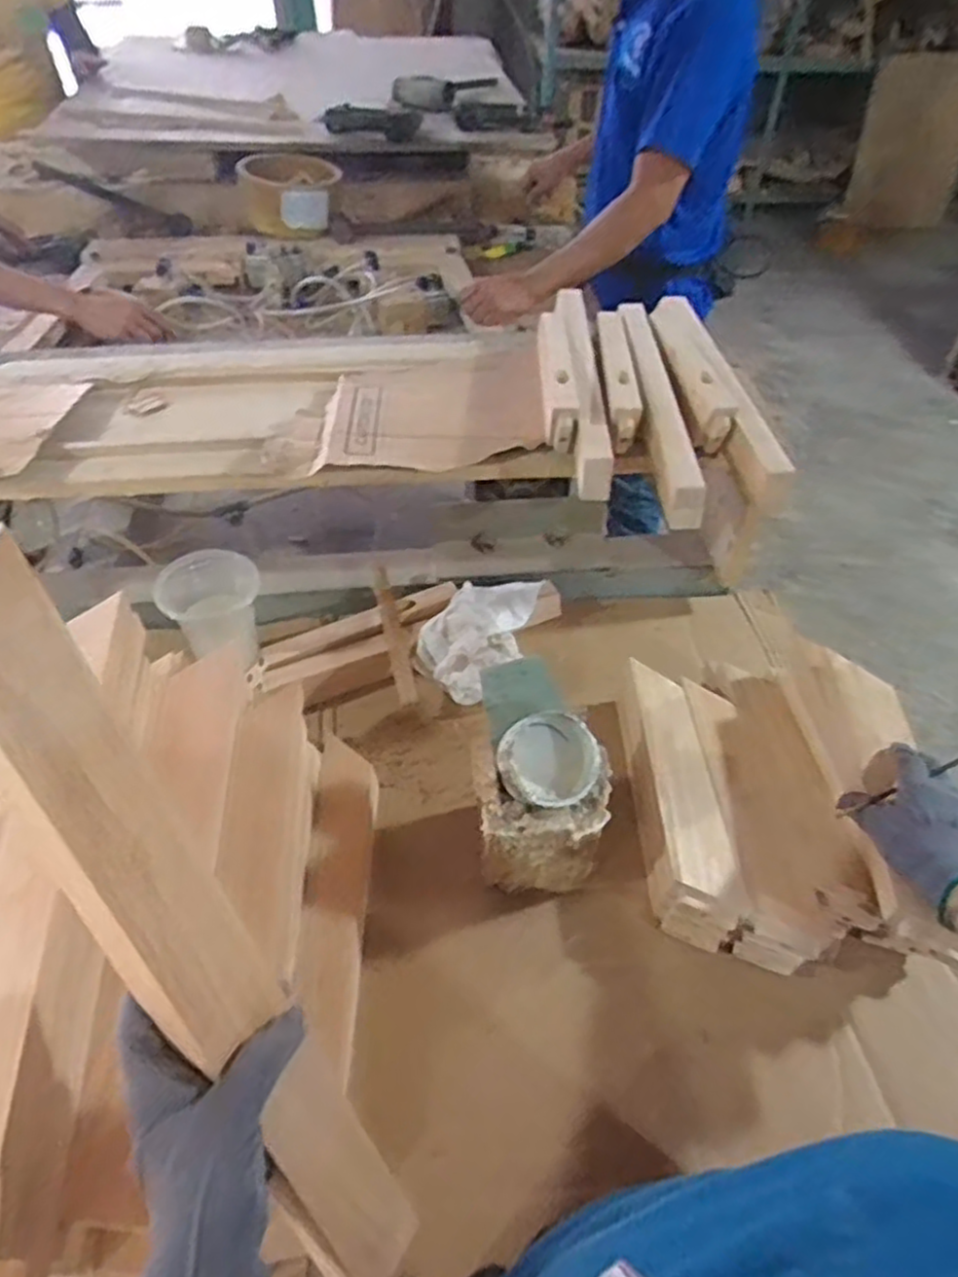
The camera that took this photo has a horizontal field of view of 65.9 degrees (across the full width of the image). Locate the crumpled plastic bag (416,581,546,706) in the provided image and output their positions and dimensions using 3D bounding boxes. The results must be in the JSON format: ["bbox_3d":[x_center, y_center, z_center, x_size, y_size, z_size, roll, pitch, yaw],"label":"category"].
[{"bbox_3d":[0.024,-0.008,0.913,0.123,0.080,0.184,36,56,28],"label":"crumpled plastic bag"}]

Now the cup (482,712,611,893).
[{"bbox_3d":[0.059,0.157,0.689,0.115,0.180,0.100,9,48,7],"label":"cup"}]

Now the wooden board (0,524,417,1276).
[{"bbox_3d":[-0.140,0.160,0.367,0.010,0.429,0.060,-16,16,35],"label":"wooden board"}]

